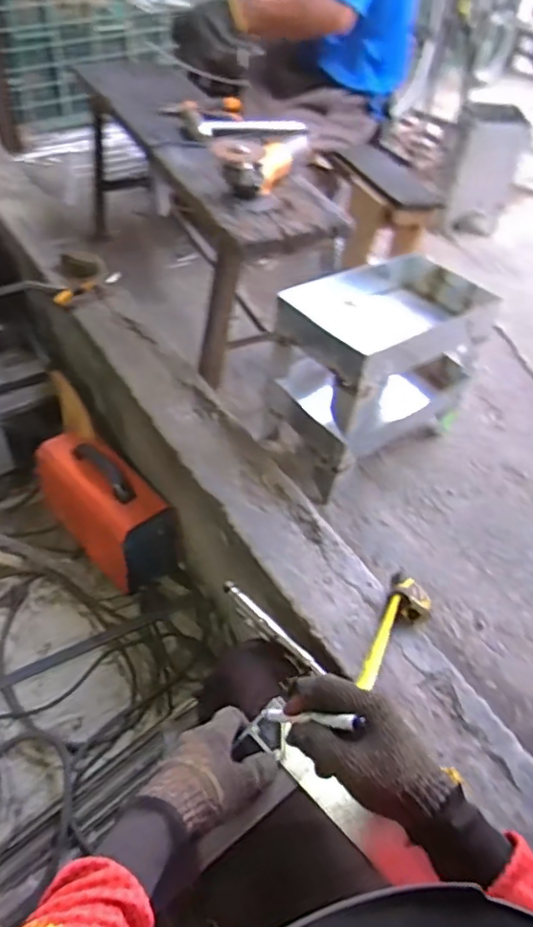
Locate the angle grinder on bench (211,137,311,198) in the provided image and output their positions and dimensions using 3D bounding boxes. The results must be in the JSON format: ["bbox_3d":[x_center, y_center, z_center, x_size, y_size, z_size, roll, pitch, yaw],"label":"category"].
[{"bbox_3d":[-0.002,-0.576,1.135,0.083,0.097,0.272,23,50,14],"label":"angle grinder on bench"}]

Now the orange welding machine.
[{"bbox_3d":[-0.340,0.103,1.293,0.323,0.241,0.154,37,55,24],"label":"orange welding machine"}]

